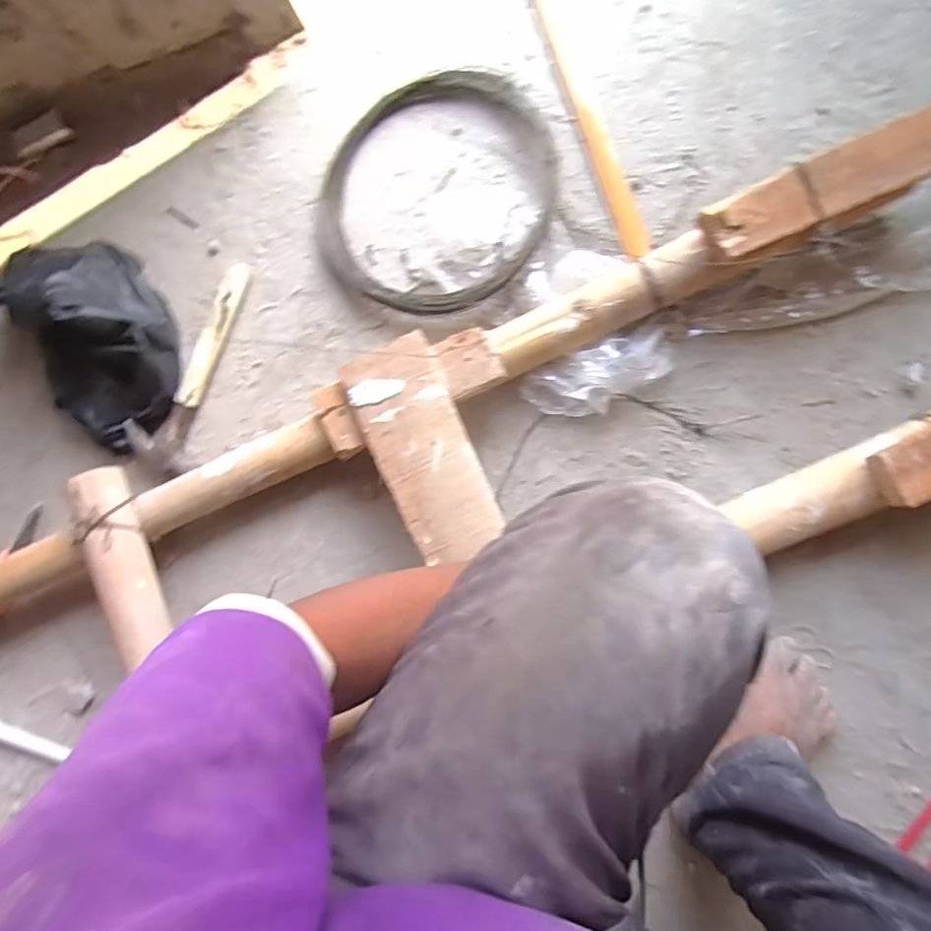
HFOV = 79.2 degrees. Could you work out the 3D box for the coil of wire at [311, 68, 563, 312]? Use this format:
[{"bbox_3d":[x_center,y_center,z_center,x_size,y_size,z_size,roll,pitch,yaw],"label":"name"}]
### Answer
[{"bbox_3d":[-0.033,-0.327,0.669,0.279,0.033,0.289,0,91,11],"label":"coil of wire"}]

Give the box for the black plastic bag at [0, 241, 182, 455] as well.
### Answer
[{"bbox_3d":[-0.459,-0.153,0.687,0.185,0.138,0.235,15,94,11],"label":"black plastic bag"}]

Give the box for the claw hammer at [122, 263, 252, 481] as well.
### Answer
[{"bbox_3d":[-0.357,-0.127,0.725,0.084,0.031,0.287,21,95,10],"label":"claw hammer"}]

